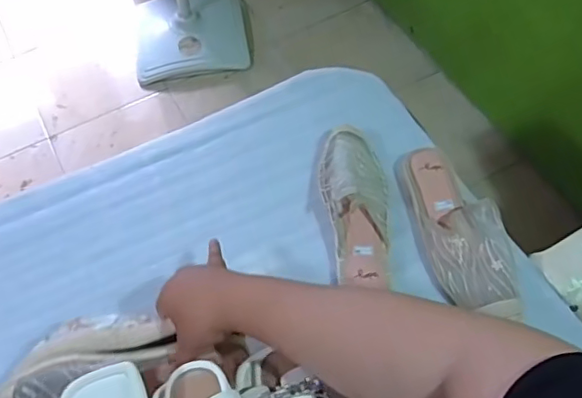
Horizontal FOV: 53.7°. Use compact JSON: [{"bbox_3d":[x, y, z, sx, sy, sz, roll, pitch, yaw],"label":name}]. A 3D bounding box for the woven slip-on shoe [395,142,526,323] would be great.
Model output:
[{"bbox_3d":[0.204,0.037,0.707,0.089,0.060,0.256,-15,60,-6],"label":"woven slip-on shoe"}]

